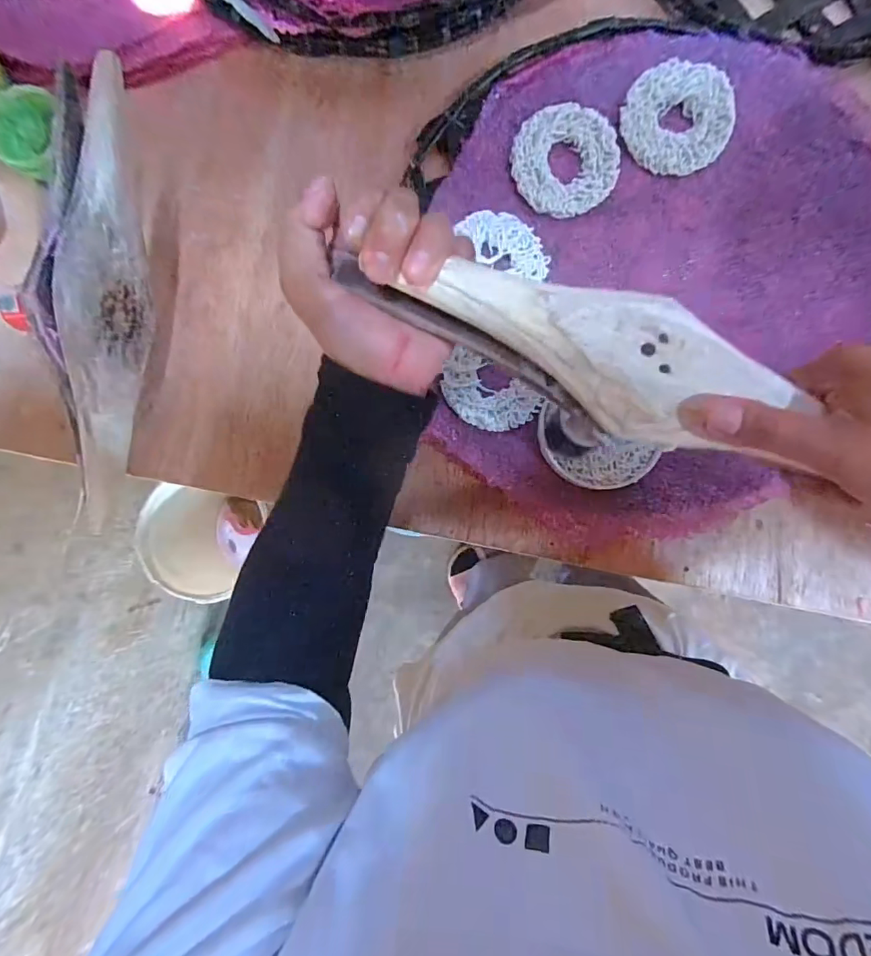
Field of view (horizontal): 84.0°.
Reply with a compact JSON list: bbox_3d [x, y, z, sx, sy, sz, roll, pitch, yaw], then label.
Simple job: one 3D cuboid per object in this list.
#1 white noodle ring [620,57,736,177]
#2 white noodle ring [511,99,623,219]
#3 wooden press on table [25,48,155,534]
[{"bbox_3d":[0.177,-0.265,0.355,0.076,0.006,0.080,0,86,4],"label":"white noodle ring"},{"bbox_3d":[0.097,-0.236,0.358,0.076,0.004,0.080,0,86,4],"label":"white noodle ring"},{"bbox_3d":[-0.235,-0.134,0.347,0.054,0.072,0.282,5,86,4],"label":"wooden press on table"}]

